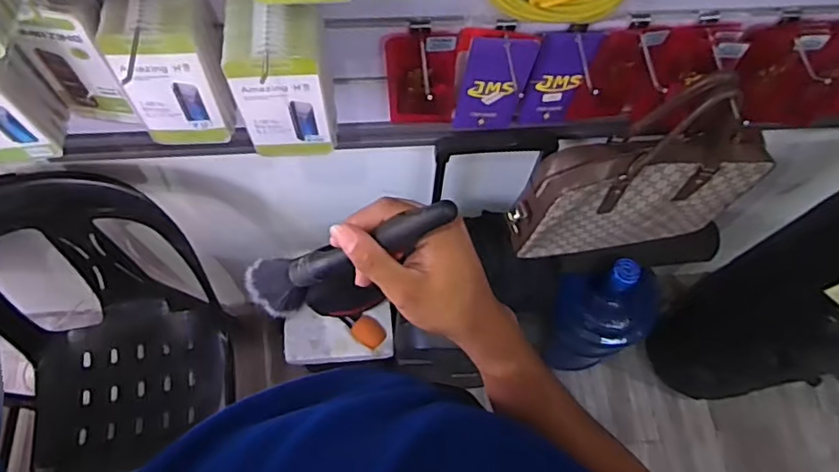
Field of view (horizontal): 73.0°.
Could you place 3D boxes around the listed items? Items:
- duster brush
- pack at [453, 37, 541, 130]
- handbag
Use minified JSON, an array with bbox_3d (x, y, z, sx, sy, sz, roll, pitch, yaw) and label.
[{"bbox_3d":[-0.054,0.017,0.424,0.039,0.212,0.043,22,57,-42],"label":"duster brush"},{"bbox_3d":[0.098,-0.192,0.749,0.087,0.171,0.025,2,66,-2],"label":"pack"},{"bbox_3d":[0.342,-0.087,0.859,0.371,0.384,0.079,-9,67,-7],"label":"handbag"}]

